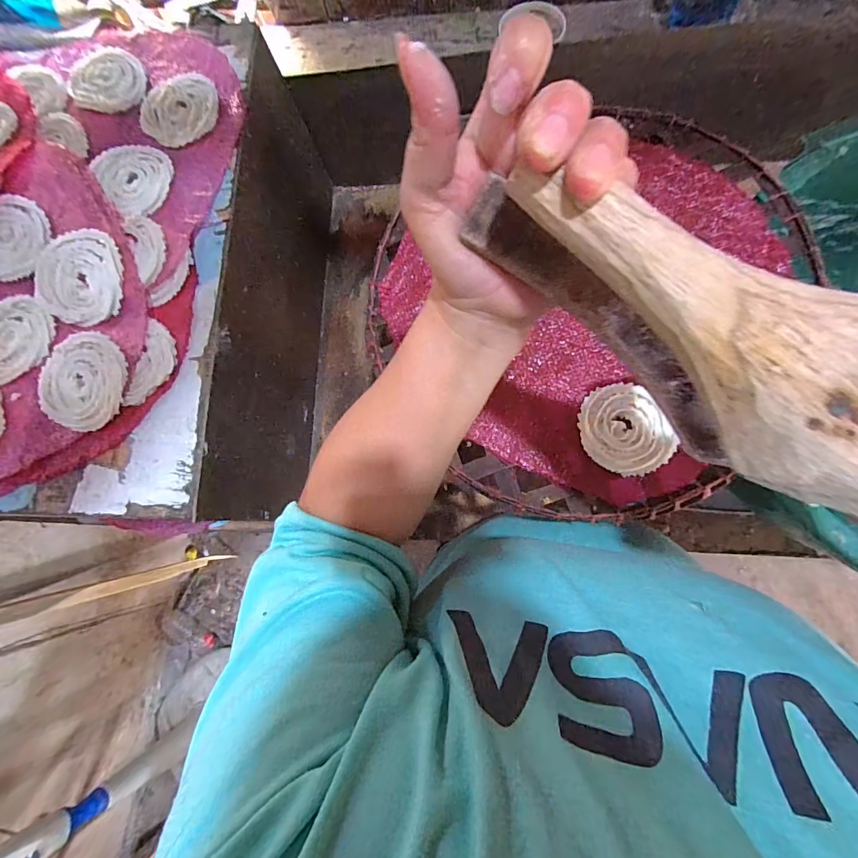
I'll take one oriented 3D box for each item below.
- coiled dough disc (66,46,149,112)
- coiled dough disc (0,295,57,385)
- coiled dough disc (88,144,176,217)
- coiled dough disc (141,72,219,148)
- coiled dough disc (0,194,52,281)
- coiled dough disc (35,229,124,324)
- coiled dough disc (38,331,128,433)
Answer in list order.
[{"bbox_3d":[-0.343,-0.373,0.452,0.075,0.009,0.091,-28,77,2],"label":"coiled dough disc"},{"bbox_3d":[-0.383,-0.084,0.390,0.084,0.009,0.078,-1,79,7],"label":"coiled dough disc"},{"bbox_3d":[-0.290,-0.253,0.422,0.065,0.008,0.091,-35,82,-5],"label":"coiled dough disc"},{"bbox_3d":[-0.256,-0.329,0.437,0.080,0.008,0.075,-1,79,7],"label":"coiled dough disc"},{"bbox_3d":[-0.401,-0.182,0.402,0.081,0.009,0.078,0,80,0],"label":"coiled dough disc"},{"bbox_3d":[-0.324,-0.141,0.392,0.083,0.010,0.086,-1,79,7],"label":"coiled dough disc"},{"bbox_3d":[-0.307,-0.043,0.378,0.073,0.007,0.084,13,80,3],"label":"coiled dough disc"}]

